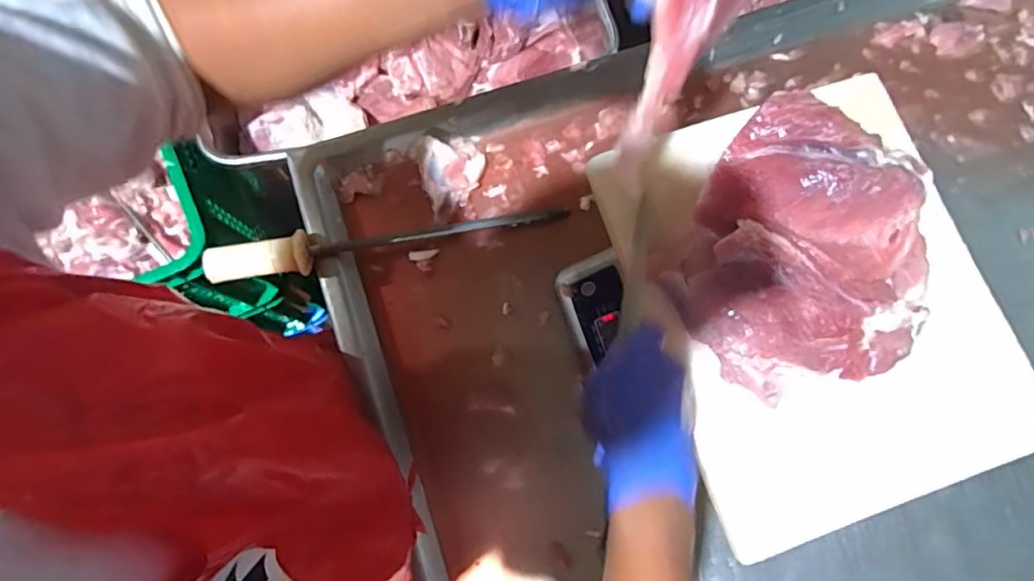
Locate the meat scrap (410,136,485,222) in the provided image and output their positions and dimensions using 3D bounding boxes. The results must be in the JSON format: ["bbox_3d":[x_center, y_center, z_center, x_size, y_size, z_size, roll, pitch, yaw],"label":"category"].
[{"bbox_3d":[-0.078,-0.145,0.646,0.077,0.024,0.093,-23,80,-5],"label":"meat scrap"}]

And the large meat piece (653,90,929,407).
[{"bbox_3d":[0.221,-0.022,0.432,0.176,0.086,0.194,33,80,6],"label":"large meat piece"}]

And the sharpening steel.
[{"bbox_3d":[-0.156,-0.060,0.614,0.361,0.056,0.045,-14,79,-3],"label":"sharpening steel"}]

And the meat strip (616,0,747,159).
[{"bbox_3d":[0.092,-0.138,0.318,0.039,0.159,0.016,28,56,5],"label":"meat strip"}]

